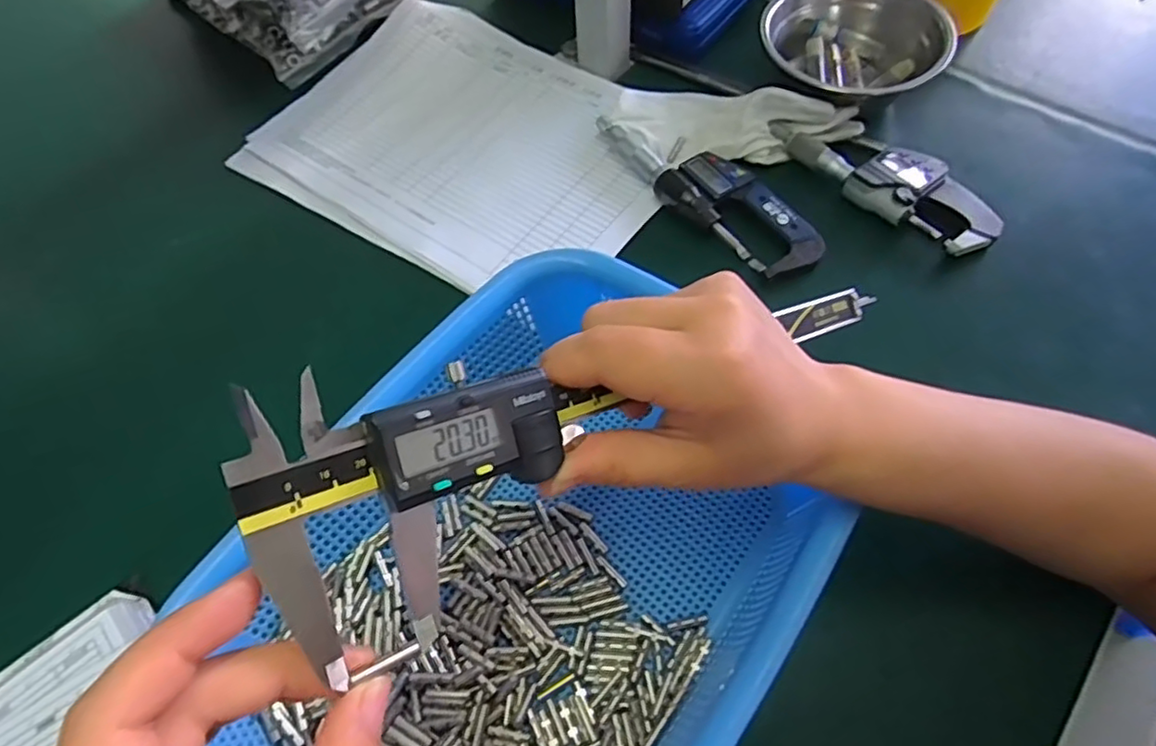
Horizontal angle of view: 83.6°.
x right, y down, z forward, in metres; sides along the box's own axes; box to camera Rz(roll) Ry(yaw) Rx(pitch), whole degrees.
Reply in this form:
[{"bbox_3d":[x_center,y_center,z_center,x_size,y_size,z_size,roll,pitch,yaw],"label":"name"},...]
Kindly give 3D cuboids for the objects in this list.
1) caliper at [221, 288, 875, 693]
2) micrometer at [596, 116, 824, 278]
[{"bbox_3d":[0.029,0.016,0.241,0.278,0.013,0.078,-16,97,-34],"label":"caliper"},{"bbox_3d":[0.087,-0.130,0.451,0.054,0.019,0.181,-40,67,-18],"label":"micrometer"}]

